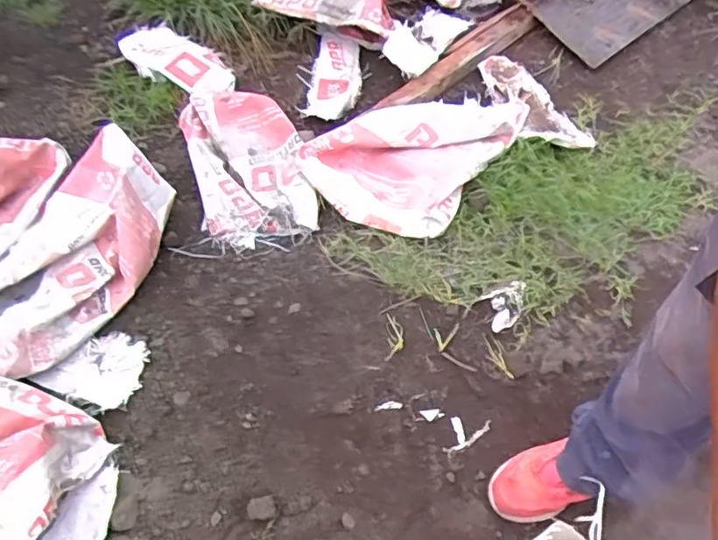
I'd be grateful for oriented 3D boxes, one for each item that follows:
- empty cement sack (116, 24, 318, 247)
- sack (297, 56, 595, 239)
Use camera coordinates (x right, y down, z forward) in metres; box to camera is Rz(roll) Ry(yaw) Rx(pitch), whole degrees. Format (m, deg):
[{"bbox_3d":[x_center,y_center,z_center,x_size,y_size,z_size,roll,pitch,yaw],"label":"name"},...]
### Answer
[{"bbox_3d":[-0.331,-0.350,1.369,0.267,0.146,0.681,-23,60,-14],"label":"empty cement sack"},{"bbox_3d":[0.213,-0.291,1.339,0.675,0.122,0.330,-30,64,-18],"label":"sack"}]

